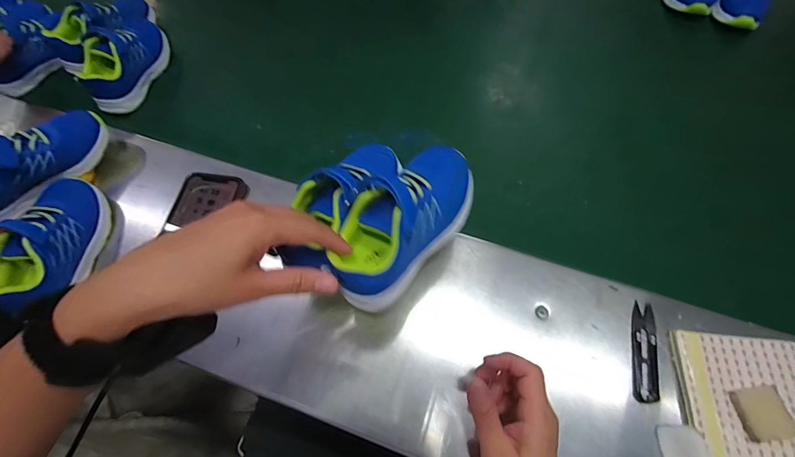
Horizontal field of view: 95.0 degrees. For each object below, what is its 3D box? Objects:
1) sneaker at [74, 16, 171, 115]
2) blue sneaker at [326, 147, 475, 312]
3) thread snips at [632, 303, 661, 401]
[{"bbox_3d":[-0.424,-0.270,0.562,0.068,0.071,0.176,11,66,6],"label":"sneaker"},{"bbox_3d":[0.007,-0.011,0.318,0.076,0.070,0.165,36,69,15],"label":"blue sneaker"},{"bbox_3d":[0.259,0.127,0.379,0.024,0.015,0.101,14,69,7],"label":"thread snips"}]

